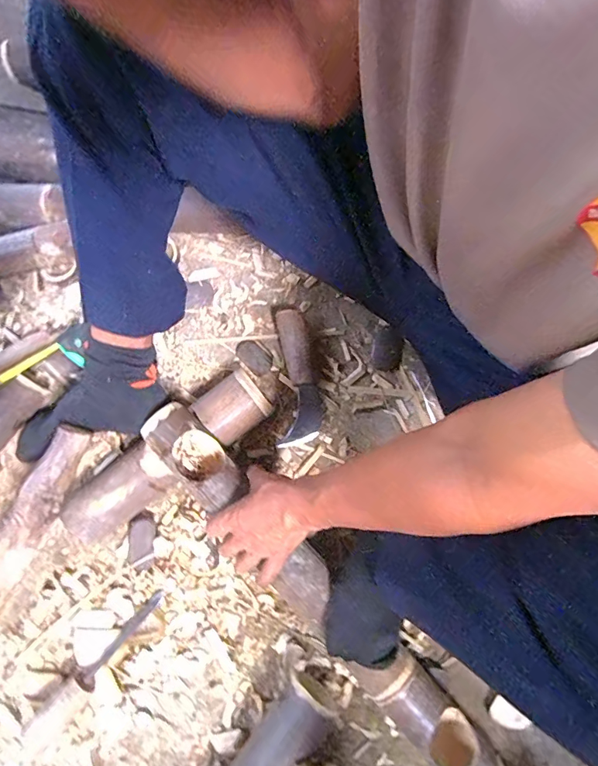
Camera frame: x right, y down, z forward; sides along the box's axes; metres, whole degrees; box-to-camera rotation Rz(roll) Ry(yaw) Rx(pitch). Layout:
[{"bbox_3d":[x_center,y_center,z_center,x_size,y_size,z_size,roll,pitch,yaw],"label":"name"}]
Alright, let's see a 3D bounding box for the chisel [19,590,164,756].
[{"bbox_3d":[-0.252,0.361,0.544,0.039,0.047,0.207,44,78,10],"label":"chisel"}]

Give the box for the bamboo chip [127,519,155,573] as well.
[{"bbox_3d":[-0.218,0.223,0.592,0.036,0.012,0.066,1,75,-1],"label":"bamboo chip"}]

